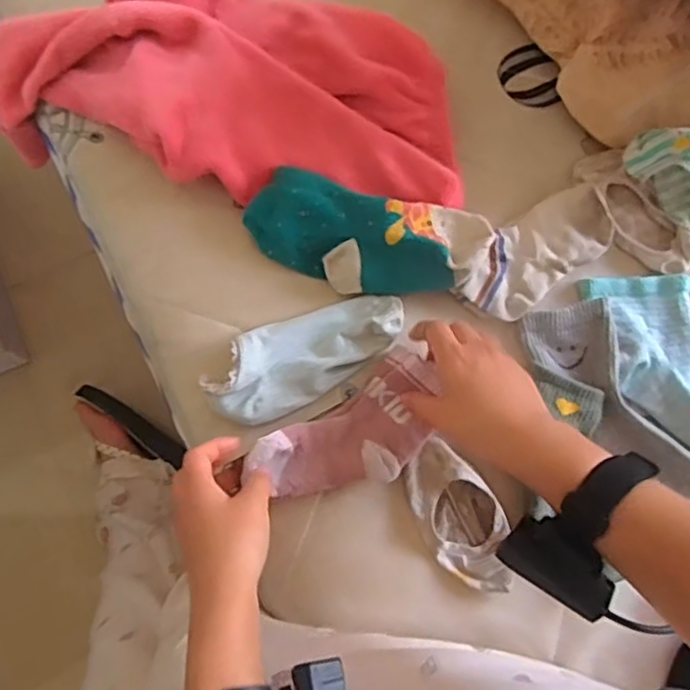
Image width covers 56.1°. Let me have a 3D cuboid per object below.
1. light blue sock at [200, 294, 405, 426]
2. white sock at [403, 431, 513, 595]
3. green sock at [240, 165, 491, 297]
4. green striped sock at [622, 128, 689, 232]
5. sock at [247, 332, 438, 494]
[{"bbox_3d":[-0.030,0.006,0.528,0.169,0.030,0.070,-25,78,-8],"label":"light blue sock"},{"bbox_3d":[0.091,0.135,0.510,0.057,0.023,0.120,-26,78,-8],"label":"white sock"},{"bbox_3d":[0.015,-0.091,0.539,0.191,0.041,0.081,14,76,2],"label":"green sock"},{"bbox_3d":[0.286,-0.133,0.547,0.117,0.059,0.053,43,77,-19],"label":"green striped sock"},{"bbox_3d":[0.009,0.071,0.510,0.159,0.032,0.079,-32,79,-16],"label":"sock"}]

